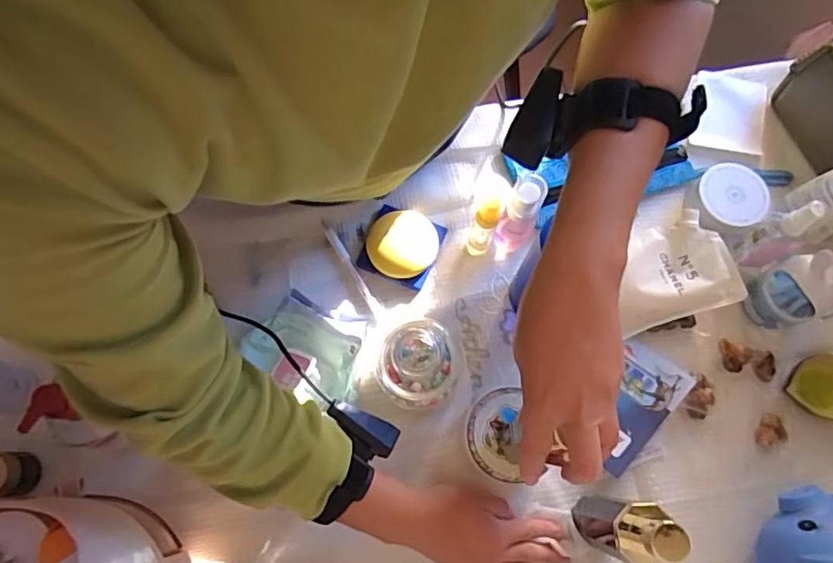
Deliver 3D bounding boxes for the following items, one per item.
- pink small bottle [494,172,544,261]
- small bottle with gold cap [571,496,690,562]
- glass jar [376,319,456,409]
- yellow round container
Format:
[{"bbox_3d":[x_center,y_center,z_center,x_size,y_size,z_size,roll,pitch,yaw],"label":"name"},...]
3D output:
[{"bbox_3d":[0.104,-0.063,0.589,0.033,0.120,0.040,29,75,9],"label":"pink small bottle"},{"bbox_3d":[0.175,0.210,0.481,0.040,0.173,0.043,14,73,4],"label":"small bottle with gold cap"},{"bbox_3d":[-0.001,0.082,0.562,0.074,0.090,0.081,0,72,0],"label":"glass jar"},{"bbox_3d":[-0.015,-0.040,0.634,0.077,0.024,0.073,0,72,0],"label":"yellow round container"}]

